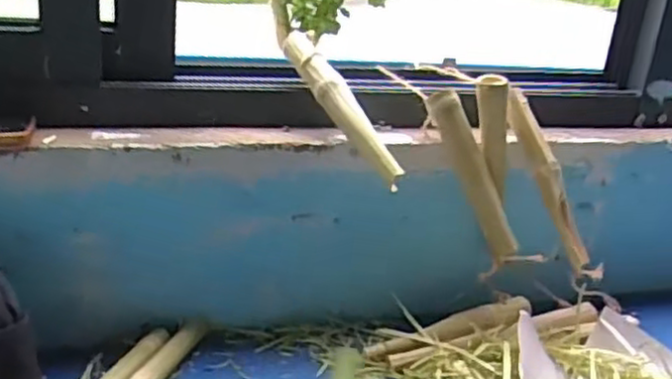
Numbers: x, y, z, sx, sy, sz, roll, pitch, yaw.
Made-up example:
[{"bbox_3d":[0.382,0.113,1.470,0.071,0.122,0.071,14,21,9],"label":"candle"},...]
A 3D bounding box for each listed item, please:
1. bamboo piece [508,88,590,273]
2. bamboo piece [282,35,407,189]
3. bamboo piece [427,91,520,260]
[{"bbox_3d":[0.205,-0.010,0.682,0.022,0.181,0.020,-21,0,43],"label":"bamboo piece"},{"bbox_3d":[0.005,-0.075,0.639,0.023,0.023,0.185,-13,56,-36],"label":"bamboo piece"},{"bbox_3d":[0.133,-0.017,0.663,0.024,0.162,0.029,-20,5,37],"label":"bamboo piece"}]

